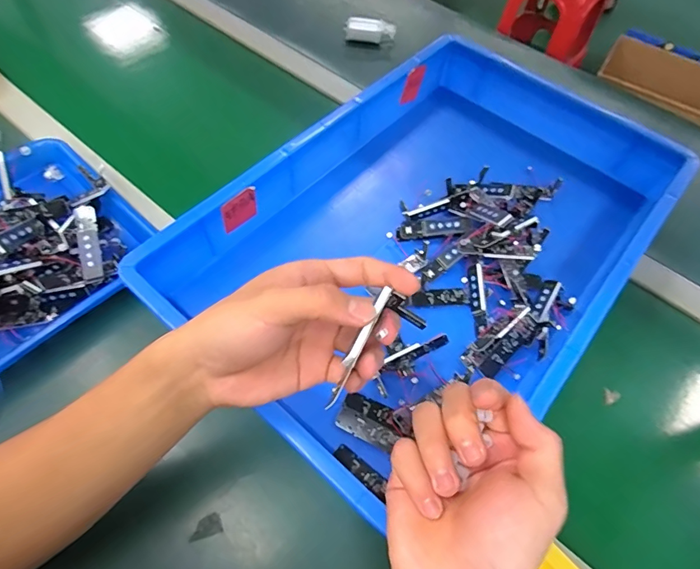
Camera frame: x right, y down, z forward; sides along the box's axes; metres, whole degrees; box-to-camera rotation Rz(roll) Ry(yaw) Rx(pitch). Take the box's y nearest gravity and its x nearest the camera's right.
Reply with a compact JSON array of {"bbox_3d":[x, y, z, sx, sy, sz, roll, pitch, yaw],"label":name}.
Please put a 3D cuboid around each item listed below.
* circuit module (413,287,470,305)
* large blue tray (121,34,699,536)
[{"bbox_3d":[0.096,0.015,0.475,0.057,0.009,0.018,-2,59,-5],"label":"circuit module"},{"bbox_3d":[0.104,-0.071,0.499,0.360,0.080,0.558,38,64,17],"label":"large blue tray"}]

